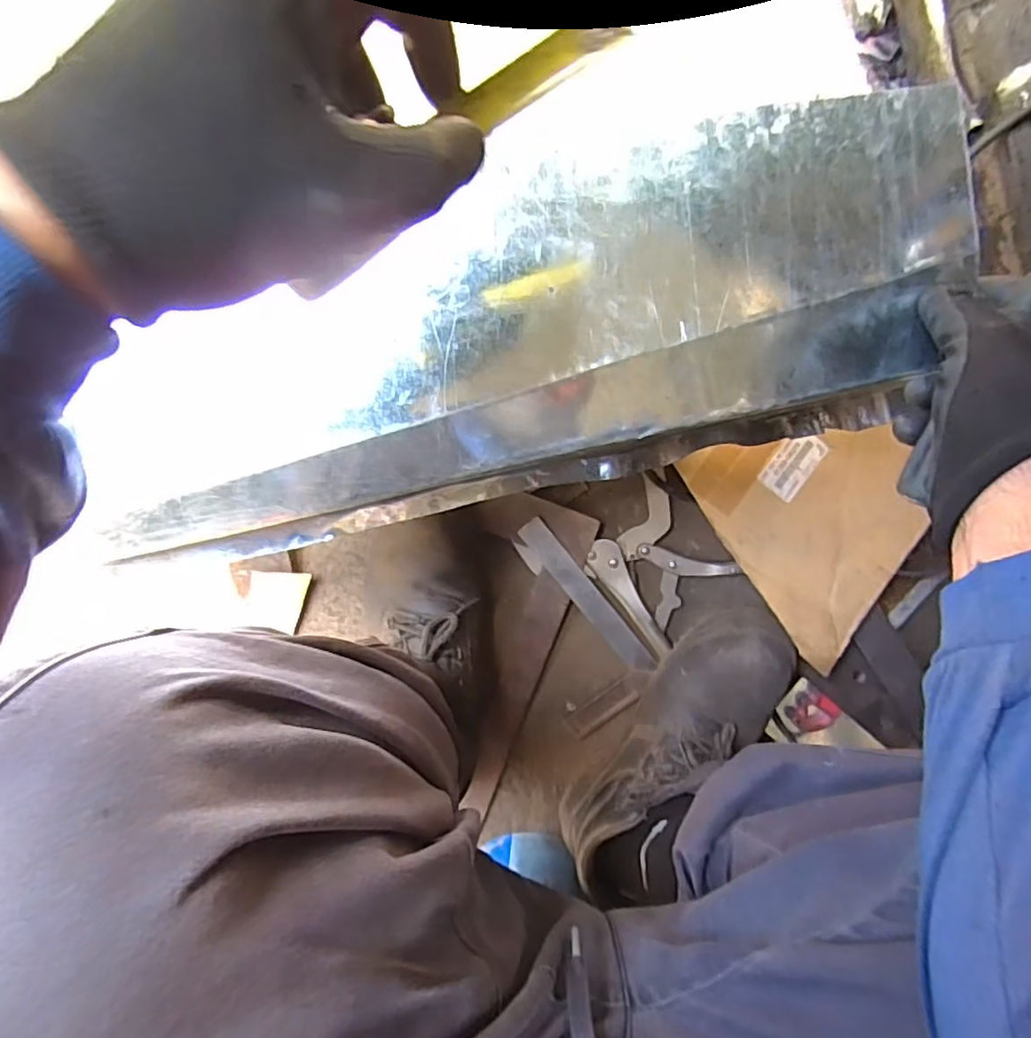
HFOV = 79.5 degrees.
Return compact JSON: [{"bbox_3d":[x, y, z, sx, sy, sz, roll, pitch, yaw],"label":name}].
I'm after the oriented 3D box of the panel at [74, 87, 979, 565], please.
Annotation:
[{"bbox_3d":[-0.007,-0.104,0.371,0.512,0.040,0.189,-17,95,5],"label":"panel"}]

